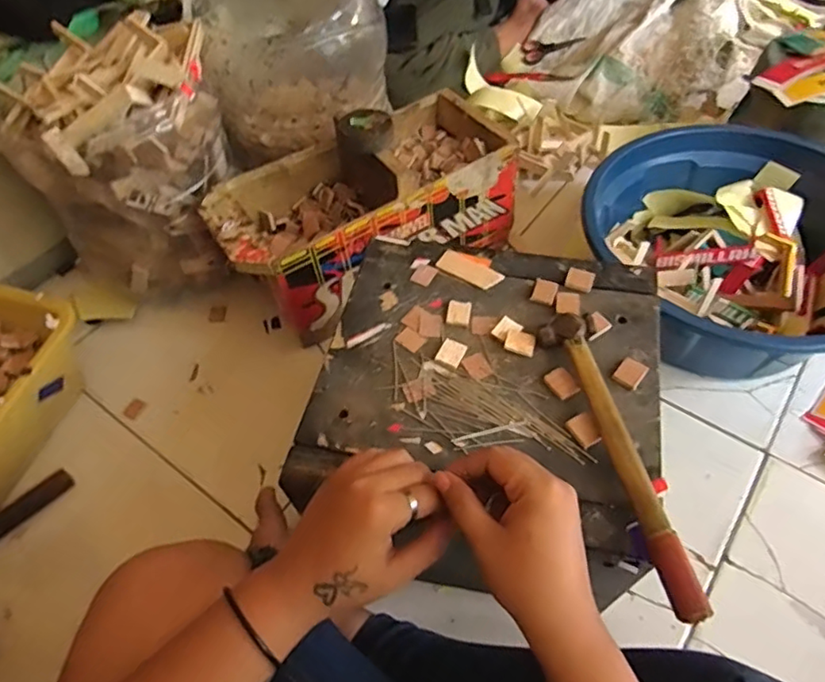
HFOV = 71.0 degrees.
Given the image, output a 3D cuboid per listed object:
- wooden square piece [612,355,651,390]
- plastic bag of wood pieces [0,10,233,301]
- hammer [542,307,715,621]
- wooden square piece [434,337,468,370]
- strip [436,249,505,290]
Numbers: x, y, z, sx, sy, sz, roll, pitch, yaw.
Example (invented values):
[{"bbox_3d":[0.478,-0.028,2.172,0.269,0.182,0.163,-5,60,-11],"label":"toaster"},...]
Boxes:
[{"bbox_3d":[0.180,0.026,0.478,0.021,0.006,0.026,35,64,25],"label":"wooden square piece"},{"bbox_3d":[-0.355,-0.225,0.750,0.254,0.275,0.234,38,65,26],"label":"plastic bag of wood pieces"},{"bbox_3d":[0.153,0.078,0.430,0.036,0.024,0.240,-14,55,-6],"label":"hammer"},{"bbox_3d":[0.034,0.010,0.497,0.020,0.005,0.024,24,60,19],"label":"wooden square piece"},{"bbox_3d":[0.054,-0.069,0.553,0.063,0.004,0.027,28,61,22],"label":"strip"}]

